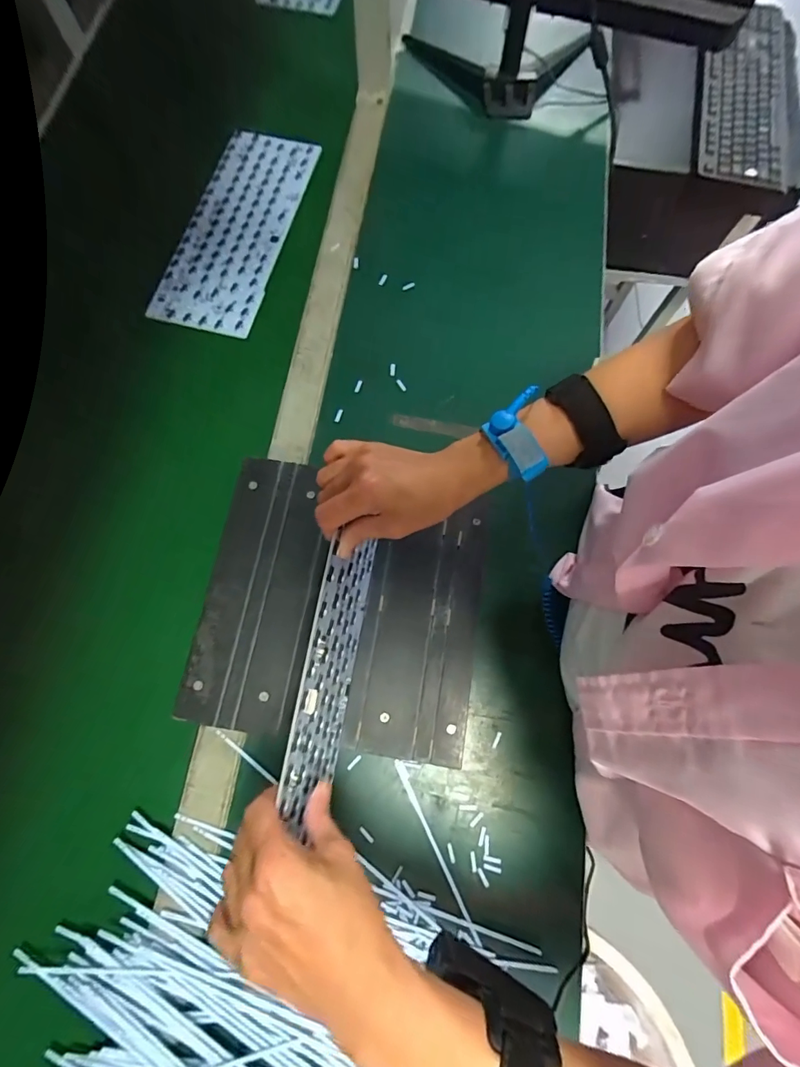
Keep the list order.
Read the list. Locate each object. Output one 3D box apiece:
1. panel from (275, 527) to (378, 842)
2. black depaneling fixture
[{"bbox_3d":[-0.049,0.099,0.344,0.006,0.113,0.202,6,74,11],"label":"panel"},{"bbox_3d":[-0.051,0.064,0.424,0.246,0.031,0.237,9,73,4],"label":"black depaneling fixture"}]

